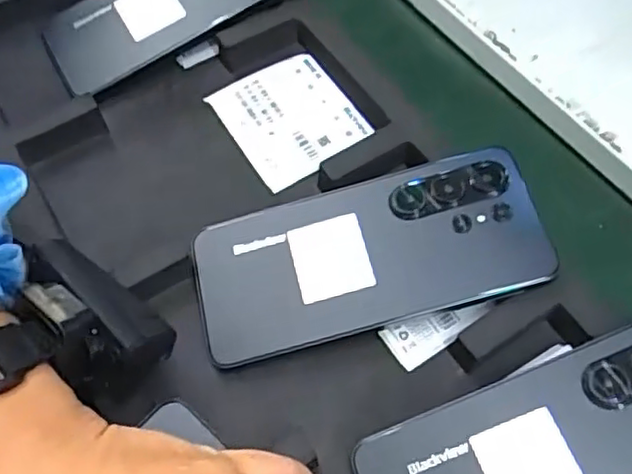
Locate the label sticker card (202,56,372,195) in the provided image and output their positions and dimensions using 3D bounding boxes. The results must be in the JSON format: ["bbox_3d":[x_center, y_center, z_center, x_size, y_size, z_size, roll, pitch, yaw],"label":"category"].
[{"bbox_3d":[-0.014,-0.072,0.392,0.073,0.008,0.079,-28,64,-16],"label":"label sticker card"}]

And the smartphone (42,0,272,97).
[{"bbox_3d":[-0.088,-0.151,0.409,0.165,0.008,0.076,-31,68,-7],"label":"smartphone"}]

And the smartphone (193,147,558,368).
[{"bbox_3d":[0.024,0.007,0.320,0.166,0.006,0.078,-16,63,2],"label":"smartphone"}]

